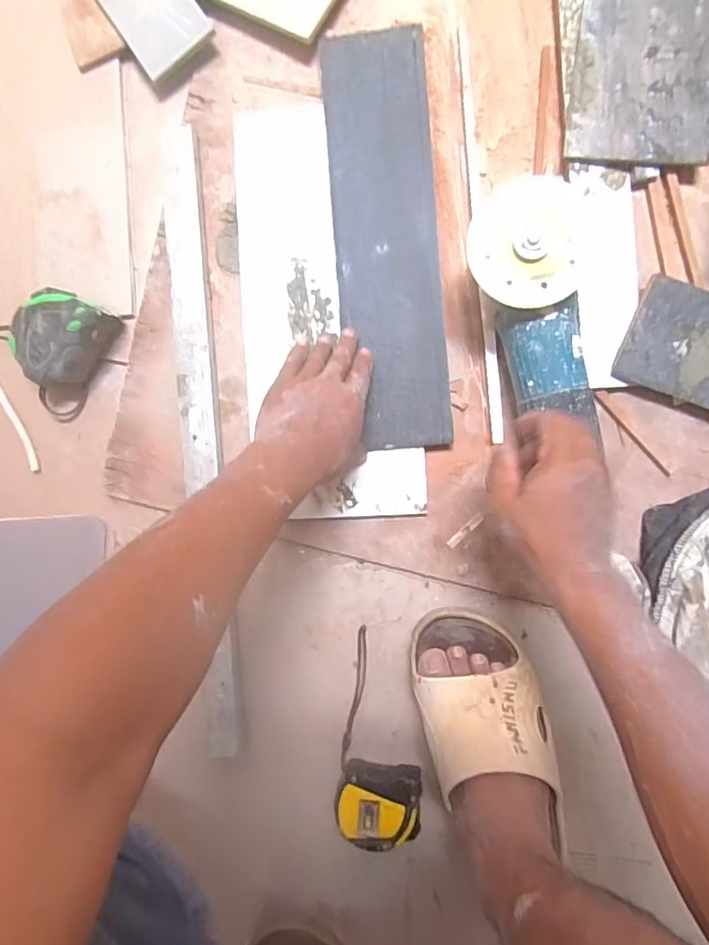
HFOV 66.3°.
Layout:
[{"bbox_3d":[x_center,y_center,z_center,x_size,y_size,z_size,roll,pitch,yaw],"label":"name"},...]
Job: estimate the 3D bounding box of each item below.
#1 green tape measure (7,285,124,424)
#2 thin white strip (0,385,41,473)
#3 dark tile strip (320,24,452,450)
[{"bbox_3d":[-0.292,-0.117,0.528,0.070,0.049,0.118,30,93,4],"label":"green tape measure"},{"bbox_3d":[-0.353,-0.062,0.554,0.011,0.005,0.135,-28,88,4],"label":"thin white strip"},{"bbox_3d":[0.031,-0.217,0.508,0.095,0.007,0.382,-6,89,5],"label":"dark tile strip"}]

